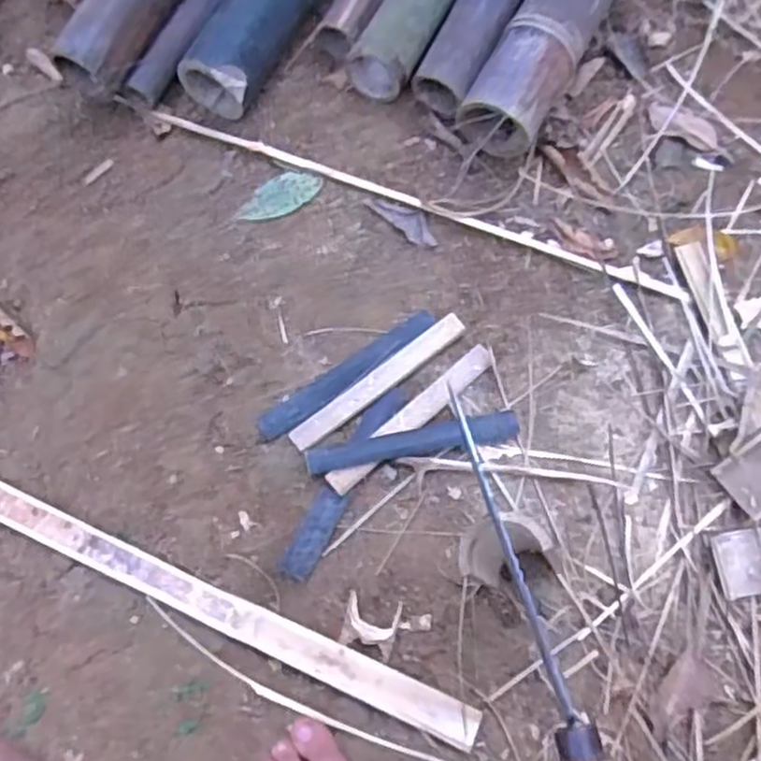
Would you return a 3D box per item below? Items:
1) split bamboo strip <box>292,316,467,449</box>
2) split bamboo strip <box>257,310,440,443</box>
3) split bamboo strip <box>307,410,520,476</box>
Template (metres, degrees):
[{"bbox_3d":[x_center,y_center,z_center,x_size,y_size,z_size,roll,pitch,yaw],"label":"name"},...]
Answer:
[{"bbox_3d":[-0.001,0.001,0.754,0.207,0.007,0.025,-37,73,-11],"label":"split bamboo strip"},{"bbox_3d":[-0.032,-0.008,0.758,0.209,0.008,0.032,-34,73,-10],"label":"split bamboo strip"},{"bbox_3d":[0.032,0.059,0.730,0.207,0.014,0.033,-12,71,-2],"label":"split bamboo strip"}]

